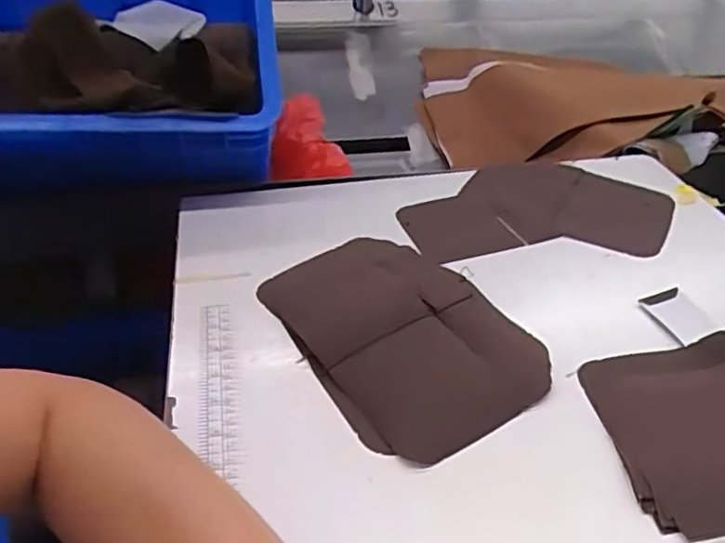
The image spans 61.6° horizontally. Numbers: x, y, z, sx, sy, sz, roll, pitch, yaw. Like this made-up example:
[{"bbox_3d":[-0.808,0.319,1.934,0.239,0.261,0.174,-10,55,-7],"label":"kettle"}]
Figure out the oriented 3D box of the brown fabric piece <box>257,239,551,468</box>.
[{"bbox_3d":[0.026,0.036,0.455,0.149,0.017,0.217,-20,41,-26],"label":"brown fabric piece"}]

